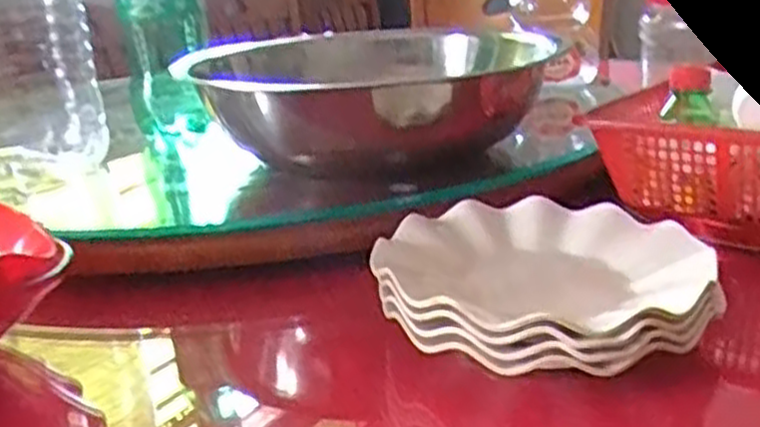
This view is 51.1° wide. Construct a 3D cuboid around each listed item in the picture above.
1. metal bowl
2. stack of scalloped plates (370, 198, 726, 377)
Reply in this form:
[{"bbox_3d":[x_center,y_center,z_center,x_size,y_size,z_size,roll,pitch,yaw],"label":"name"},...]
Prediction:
[{"bbox_3d":[-0.003,-0.096,0.694,0.265,0.094,0.262,-4,19,1],"label":"metal bowl"},{"bbox_3d":[0.092,0.042,0.458,0.182,0.043,0.172,0,20,12],"label":"stack of scalloped plates"}]

